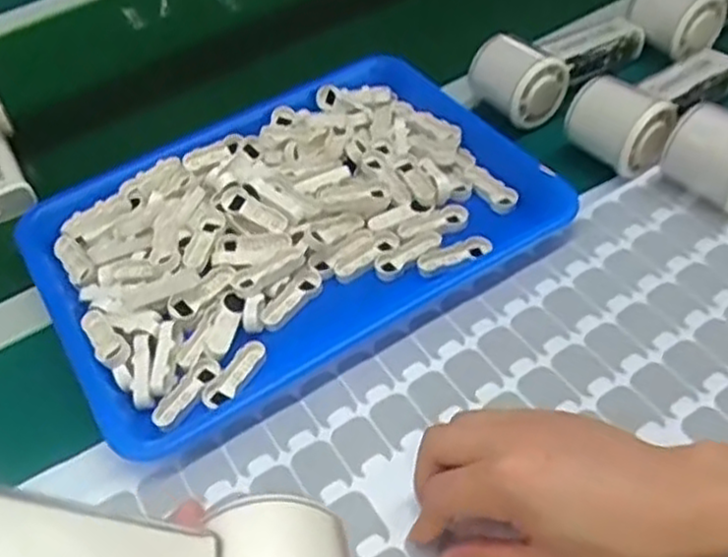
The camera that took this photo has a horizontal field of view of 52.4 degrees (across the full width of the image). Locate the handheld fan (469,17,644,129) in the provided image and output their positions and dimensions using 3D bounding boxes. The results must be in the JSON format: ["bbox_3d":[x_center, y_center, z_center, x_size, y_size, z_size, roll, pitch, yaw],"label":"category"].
[{"bbox_3d":[0.155,-0.186,0.605,0.147,0.050,0.077,-36,53,-22],"label":"handheld fan"}]

